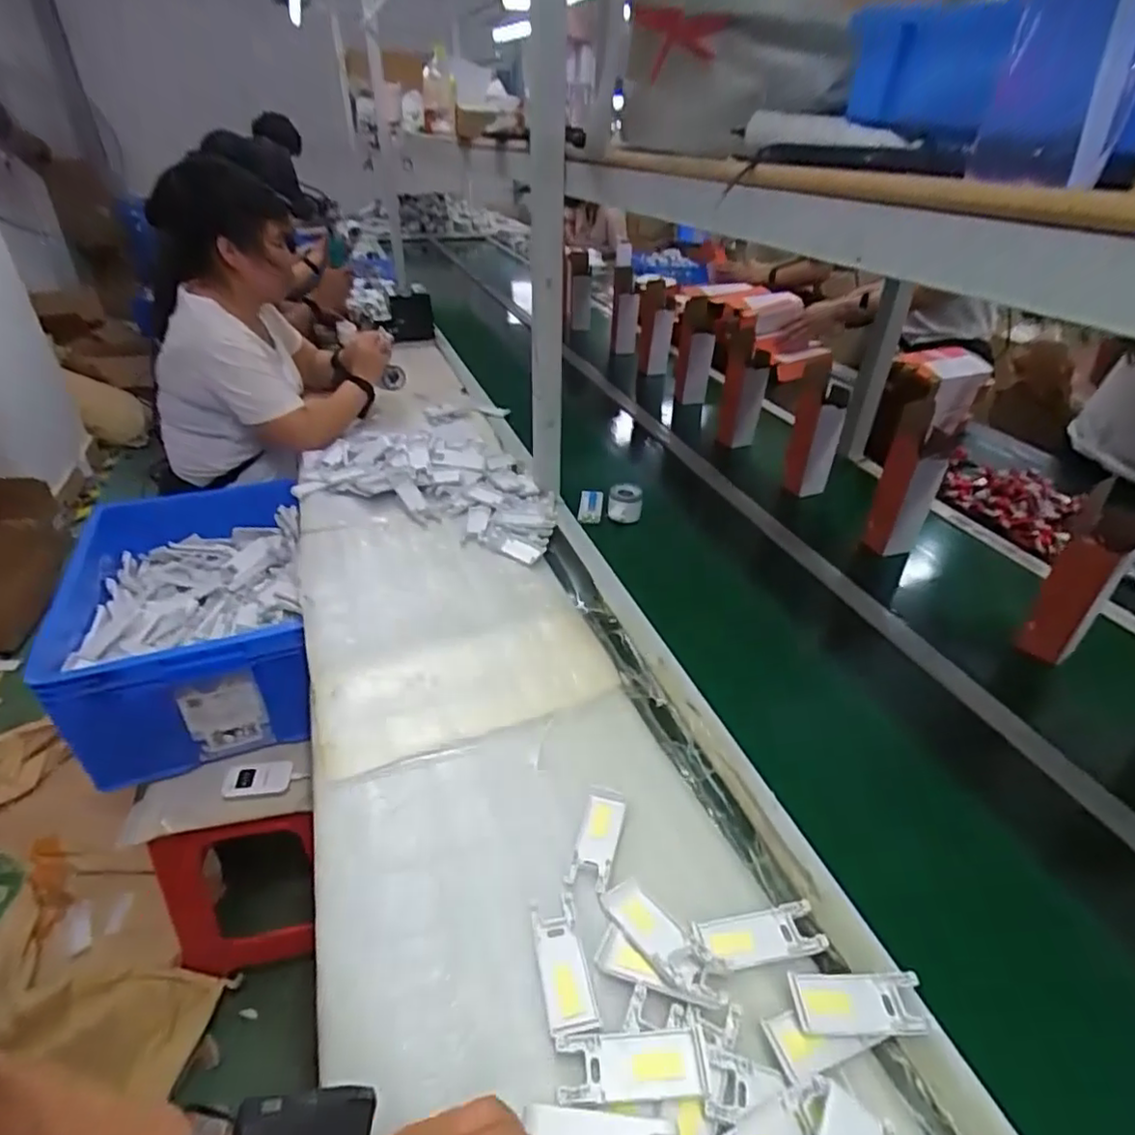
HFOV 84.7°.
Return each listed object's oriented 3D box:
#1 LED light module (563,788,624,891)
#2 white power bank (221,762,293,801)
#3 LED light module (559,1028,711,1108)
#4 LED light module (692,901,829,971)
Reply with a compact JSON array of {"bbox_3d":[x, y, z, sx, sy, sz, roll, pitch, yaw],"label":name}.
[{"bbox_3d":[0.029,0.258,0.596,0.037,0.006,0.103,10,35,13],"label":"LED light module"},{"bbox_3d":[-0.469,0.322,0.944,0.096,0.017,0.055,-5,34,-9],"label":"white power bank"},{"bbox_3d":[0.046,0.351,0.439,0.104,0.011,0.038,-1,34,-3],"label":"LED light module"},{"bbox_3d":[0.158,0.306,0.517,0.102,0.014,0.040,-5,34,-9],"label":"LED light module"}]

